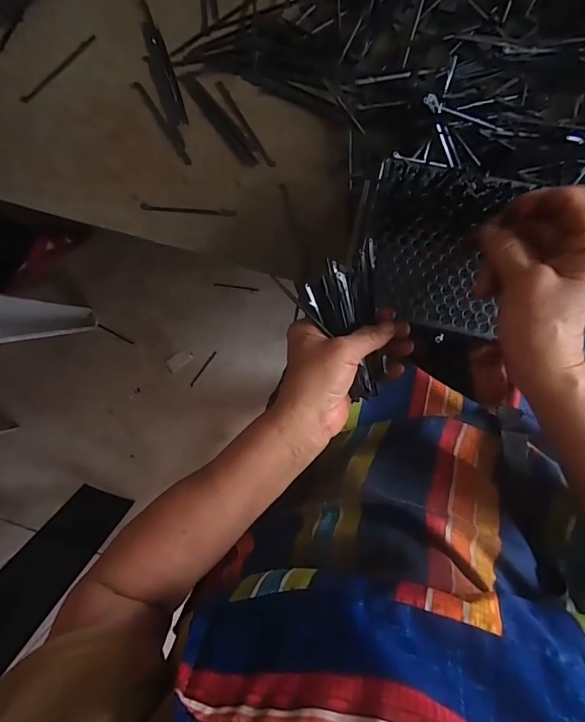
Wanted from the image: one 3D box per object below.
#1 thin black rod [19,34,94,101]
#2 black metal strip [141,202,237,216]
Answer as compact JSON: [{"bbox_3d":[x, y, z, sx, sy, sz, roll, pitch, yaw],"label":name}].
[{"bbox_3d":[-0.274,-0.341,0.486,0.111,0.008,0.010,-36,92,8],"label":"thin black rod"},{"bbox_3d":[-0.124,-0.180,0.498,0.112,0.009,0.008,6,97,5],"label":"black metal strip"}]

